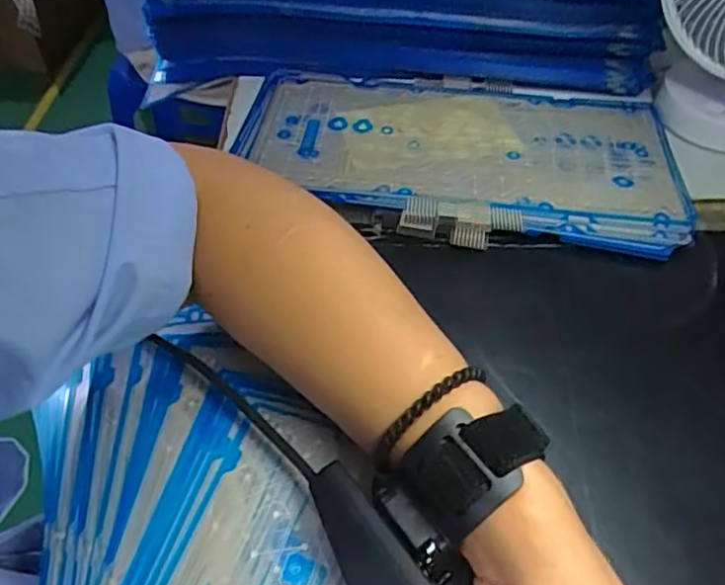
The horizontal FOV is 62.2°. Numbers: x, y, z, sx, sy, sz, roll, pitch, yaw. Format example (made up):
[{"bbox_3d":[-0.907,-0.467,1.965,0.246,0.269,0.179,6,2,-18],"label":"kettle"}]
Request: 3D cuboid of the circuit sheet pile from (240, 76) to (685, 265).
[{"bbox_3d":[0.068,-0.106,0.442,0.310,0.013,0.186,4,50,2],"label":"circuit sheet pile"}]

